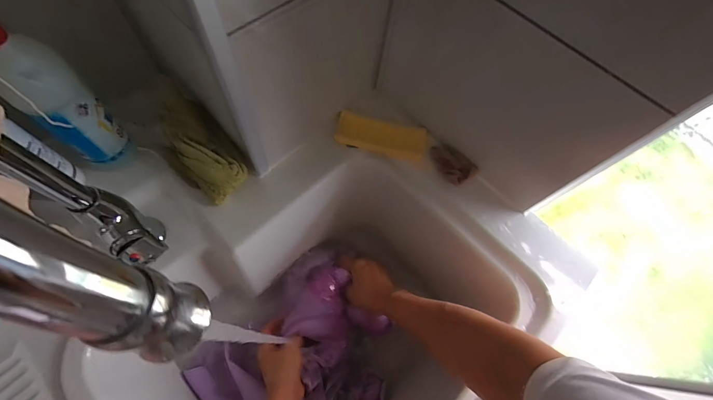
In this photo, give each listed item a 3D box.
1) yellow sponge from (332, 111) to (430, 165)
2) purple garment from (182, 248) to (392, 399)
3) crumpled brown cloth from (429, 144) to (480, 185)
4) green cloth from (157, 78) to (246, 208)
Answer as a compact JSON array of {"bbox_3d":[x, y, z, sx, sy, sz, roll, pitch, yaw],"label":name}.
[{"bbox_3d":[0.037,-0.094,0.478,0.133,0.027,0.052,14,66,0],"label":"yellow sponge"},{"bbox_3d":[-0.086,0.249,0.493,0.279,0.103,0.233,-40,74,-17],"label":"purple garment"},{"bbox_3d":[0.138,-0.054,0.465,0.040,0.020,0.068,-38,75,-19],"label":"crumpled brown cloth"},{"bbox_3d":[-0.201,-0.076,0.404,0.072,0.048,0.167,-30,88,-14],"label":"green cloth"}]

